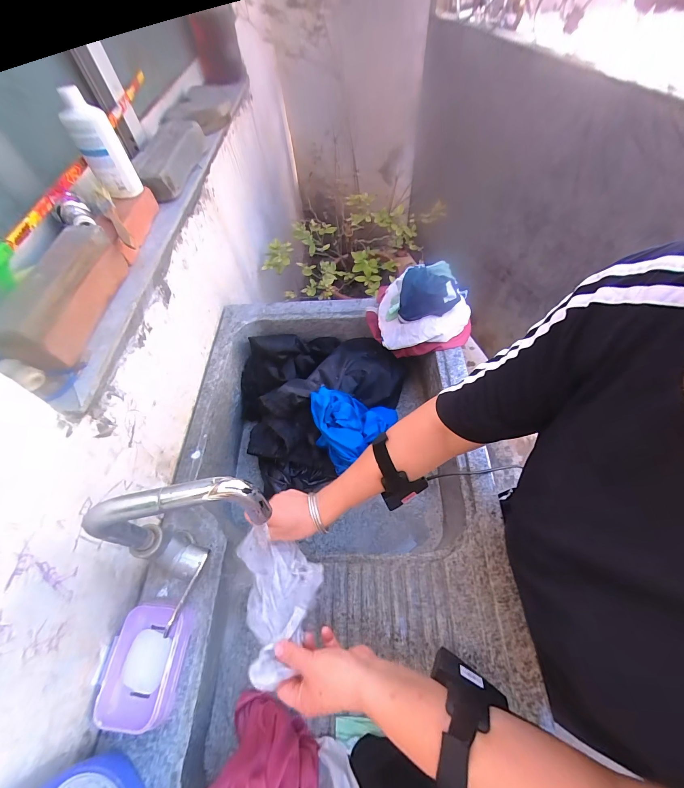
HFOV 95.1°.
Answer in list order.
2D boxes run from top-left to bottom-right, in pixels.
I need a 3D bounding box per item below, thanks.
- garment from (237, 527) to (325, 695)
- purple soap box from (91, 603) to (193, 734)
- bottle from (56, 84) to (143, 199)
[{"bbox_3d":[-0.084,0.256,0.419,0.101,0.087,0.174,-21,59,-9],"label":"garment"},{"bbox_3d":[-0.255,0.347,0.407,0.090,0.034,0.125,2,58,6],"label":"purple soap box"},{"bbox_3d":[-0.376,-0.384,0.488,0.048,0.131,0.052,37,67,23],"label":"bottle"}]

